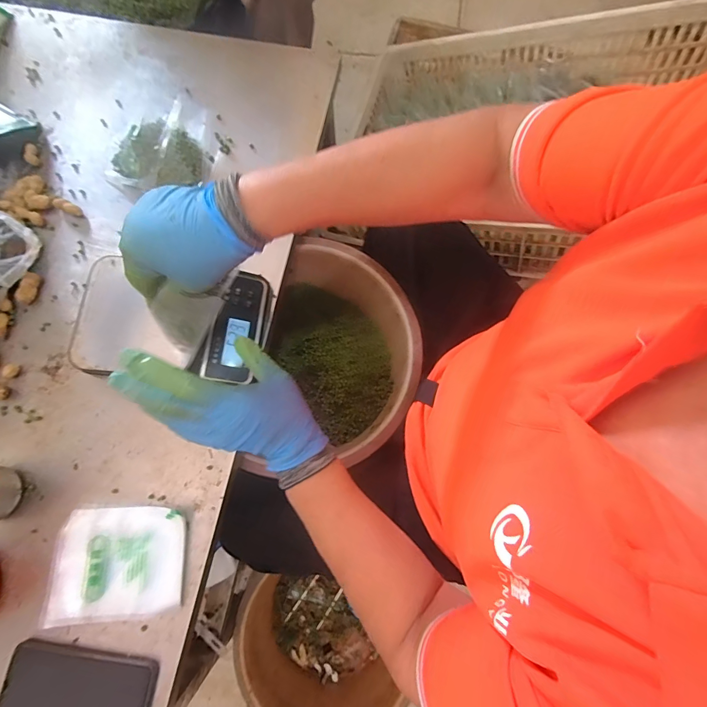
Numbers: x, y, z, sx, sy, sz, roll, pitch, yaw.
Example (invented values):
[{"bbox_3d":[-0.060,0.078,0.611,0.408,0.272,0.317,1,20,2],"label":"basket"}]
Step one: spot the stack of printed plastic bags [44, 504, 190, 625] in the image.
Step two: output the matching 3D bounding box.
[{"bbox_3d":[-0.262,0.231,0.413,0.144,0.018,0.111,-4,76,0],"label":"stack of printed plastic bags"}]

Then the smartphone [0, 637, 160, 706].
[{"bbox_3d":[-0.290,0.352,0.388,0.156,0.017,0.074,7,77,3],"label":"smartphone"}]

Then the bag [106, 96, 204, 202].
[{"bbox_3d":[-0.293,-0.296,0.539,0.143,0.044,0.125,2,76,1],"label":"bag"}]

